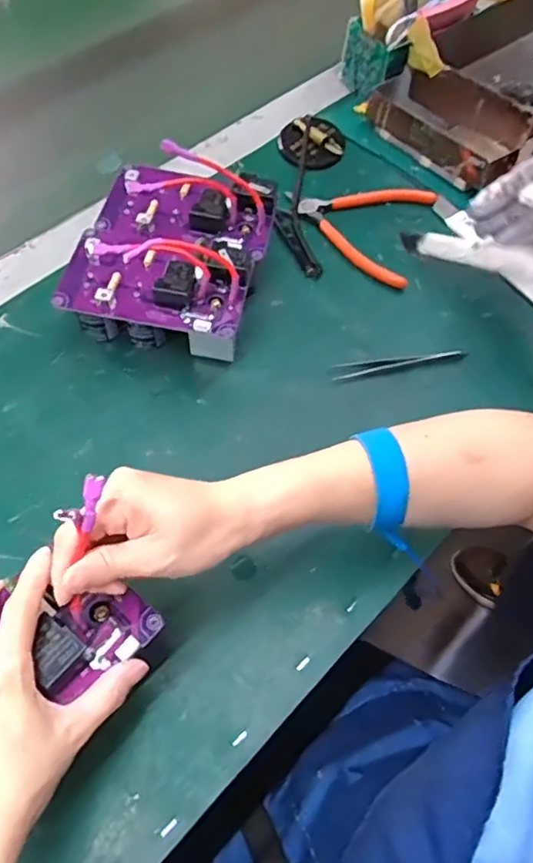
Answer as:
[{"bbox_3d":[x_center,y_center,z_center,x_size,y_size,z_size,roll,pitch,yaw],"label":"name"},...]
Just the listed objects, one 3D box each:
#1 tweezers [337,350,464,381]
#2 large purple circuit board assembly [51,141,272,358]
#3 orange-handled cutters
[{"bbox_3d":[0.114,-0.059,0.501,0.118,0.005,0.013,-10,61,-8],"label":"tweezers"},{"bbox_3d":[-0.076,-0.137,0.488,0.138,0.091,0.173,13,60,5],"label":"large purple circuit board assembly"},{"bbox_3d":[0.089,-0.199,0.575,0.119,0.011,0.123,18,61,7],"label":"orange-handled cutters"}]

